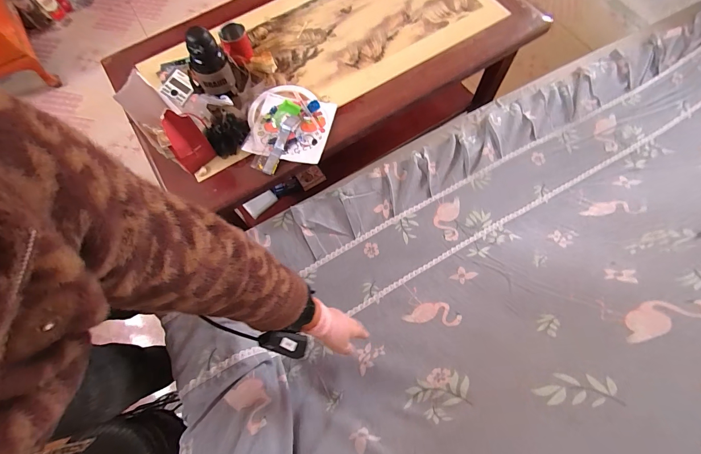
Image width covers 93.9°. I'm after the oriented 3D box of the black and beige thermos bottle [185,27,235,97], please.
[{"bbox_3d":[-0.350,-0.405,0.810,0.083,0.142,0.067,-24,71,-7],"label":"black and beige thermos bottle"}]

